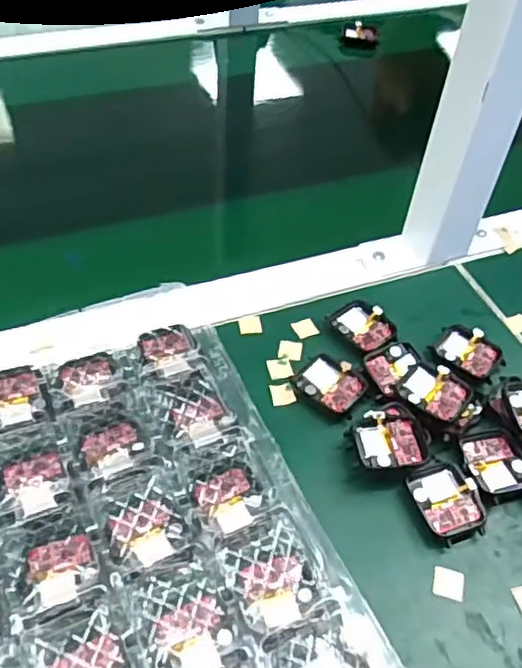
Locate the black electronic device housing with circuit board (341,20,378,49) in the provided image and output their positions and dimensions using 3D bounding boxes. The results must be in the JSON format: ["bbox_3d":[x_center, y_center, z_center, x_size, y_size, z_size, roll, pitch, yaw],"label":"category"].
[{"bbox_3d":[0.120,-0.363,0.787,0.046,0.028,0.018,10,48,4],"label":"black electronic device housing with circuit board"}]

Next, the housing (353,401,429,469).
[{"bbox_3d":[0.078,0.063,0.392,0.046,0.010,0.042,-10,50,-13],"label":"housing"}]

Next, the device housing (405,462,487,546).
[{"bbox_3d":[0.108,0.098,0.376,0.035,0.014,0.043,-16,51,-18],"label":"device housing"}]

